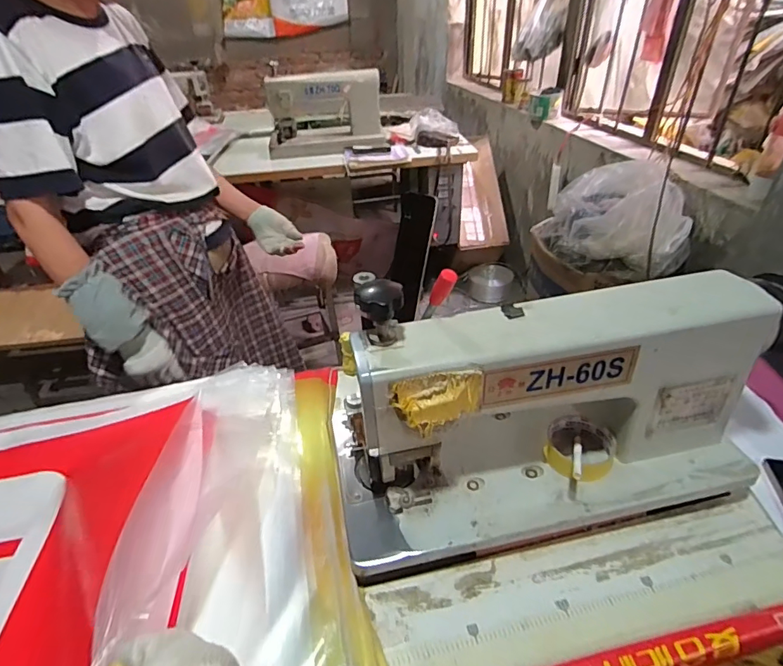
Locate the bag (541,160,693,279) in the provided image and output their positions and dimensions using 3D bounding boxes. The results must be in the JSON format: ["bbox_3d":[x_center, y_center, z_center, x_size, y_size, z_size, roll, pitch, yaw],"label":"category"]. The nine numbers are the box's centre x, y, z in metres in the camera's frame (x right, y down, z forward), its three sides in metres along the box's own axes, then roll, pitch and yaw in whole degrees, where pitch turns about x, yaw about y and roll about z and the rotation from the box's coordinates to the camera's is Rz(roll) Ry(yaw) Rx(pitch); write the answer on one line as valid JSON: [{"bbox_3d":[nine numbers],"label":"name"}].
[{"bbox_3d":[0.661,-0.340,1.378,0.415,0.229,0.295,14,39,21],"label":"bag"}]

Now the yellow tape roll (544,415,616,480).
[{"bbox_3d":[0.235,0.143,0.582,0.077,0.027,0.086,16,40,23],"label":"yellow tape roll"}]

